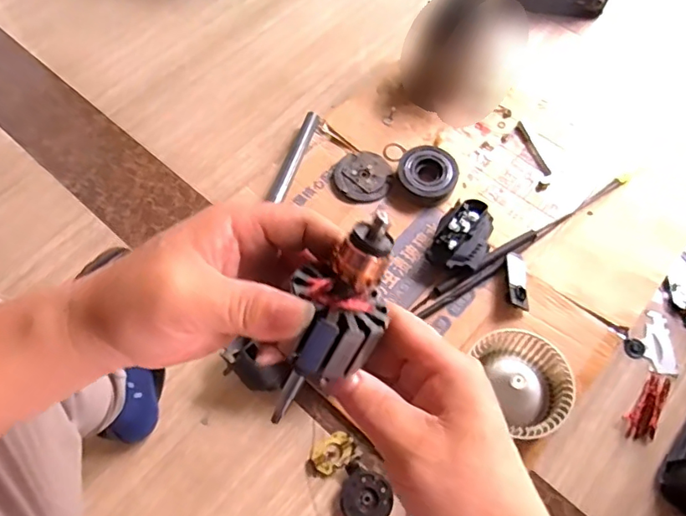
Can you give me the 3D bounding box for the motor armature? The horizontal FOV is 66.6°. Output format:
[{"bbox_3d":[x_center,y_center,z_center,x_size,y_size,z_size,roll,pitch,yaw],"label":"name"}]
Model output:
[{"bbox_3d":[-0.004,0.027,0.241,0.042,0.035,0.101,25,101,10],"label":"motor armature"}]

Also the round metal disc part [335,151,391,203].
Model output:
[{"bbox_3d":[0.036,-0.147,0.940,0.097,0.014,0.104,0,65,0],"label":"round metal disc part"}]

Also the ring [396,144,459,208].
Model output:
[{"bbox_3d":[0.149,-0.145,0.924,0.103,0.040,0.099,0,65,0],"label":"ring"}]

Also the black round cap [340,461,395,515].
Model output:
[{"bbox_3d":[0.030,0.325,0.707,0.073,0.013,0.069,0,65,0],"label":"black round cap"}]

